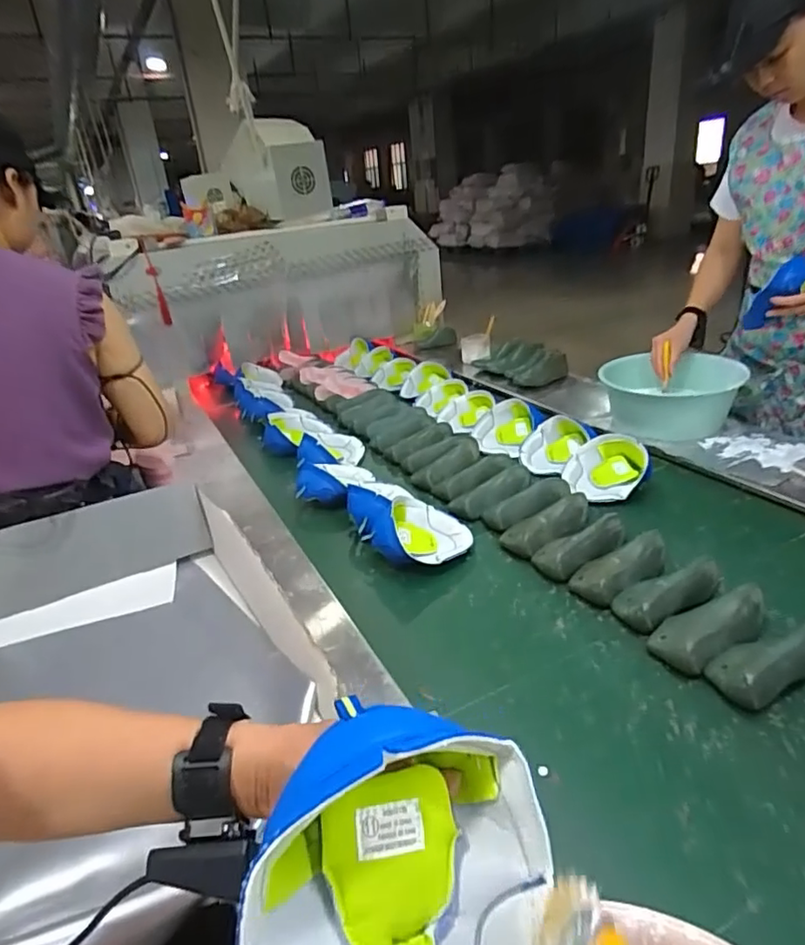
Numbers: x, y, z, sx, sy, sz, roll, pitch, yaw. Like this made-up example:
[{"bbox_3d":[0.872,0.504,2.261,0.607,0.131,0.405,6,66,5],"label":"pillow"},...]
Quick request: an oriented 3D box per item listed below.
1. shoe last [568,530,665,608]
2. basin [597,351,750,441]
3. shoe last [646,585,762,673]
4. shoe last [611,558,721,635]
[{"bbox_3d":[0.342,0.143,0.902,0.174,0.057,0.082,-22,31,-28],"label":"shoe last"},{"bbox_3d":[0.661,-0.205,1.427,0.313,0.122,0.261,14,33,34],"label":"basin"},{"bbox_3d":[0.410,0.202,0.766,0.159,0.055,0.079,-16,29,-19],"label":"shoe last"},{"bbox_3d":[0.384,0.175,0.833,0.158,0.058,0.087,-14,28,-15],"label":"shoe last"}]

